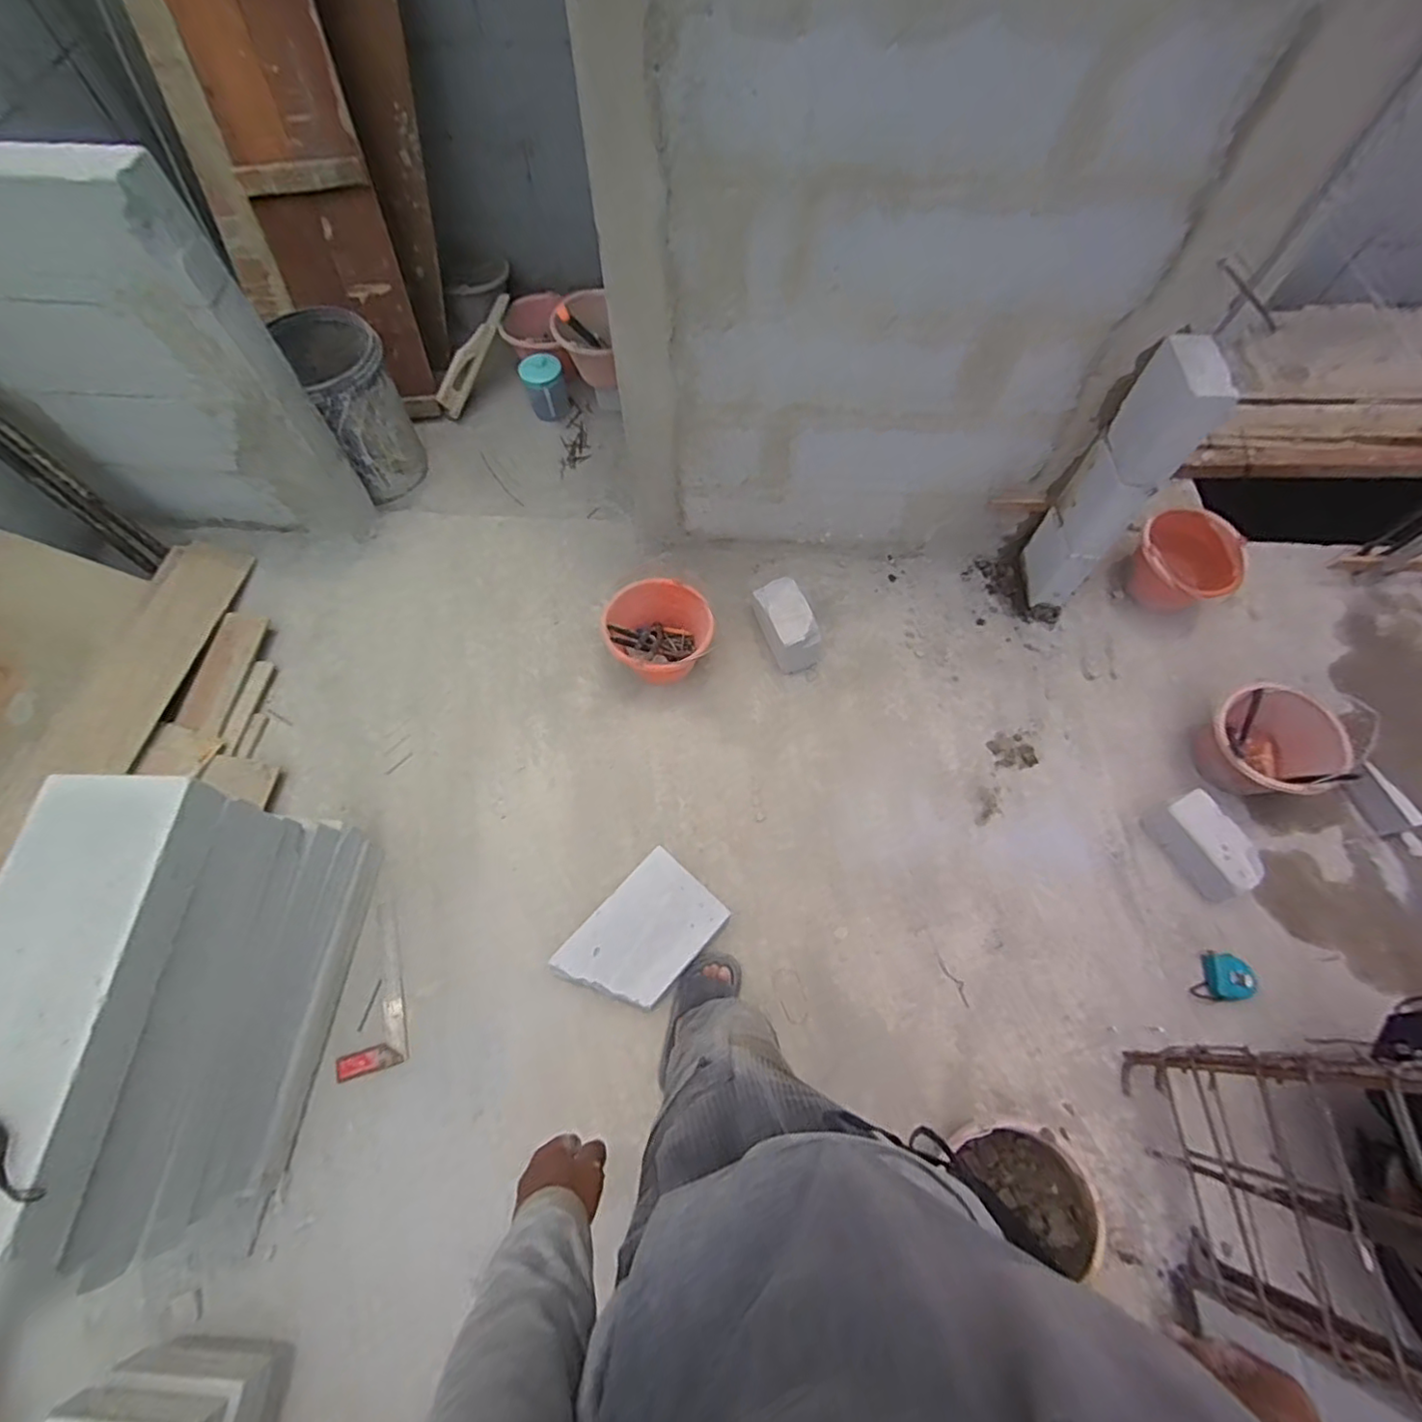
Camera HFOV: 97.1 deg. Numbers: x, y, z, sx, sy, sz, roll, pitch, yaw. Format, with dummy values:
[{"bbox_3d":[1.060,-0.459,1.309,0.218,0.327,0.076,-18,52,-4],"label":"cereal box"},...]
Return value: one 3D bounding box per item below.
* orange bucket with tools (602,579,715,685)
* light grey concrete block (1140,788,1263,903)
[{"bbox_3d":[-0.113,-0.161,1.467,0.237,0.172,0.237,-1,66,2],"label":"orange bucket with tools"},{"bbox_3d":[1.001,0.271,1.263,0.099,0.113,0.210,-30,68,-11],"label":"light grey concrete block"}]

